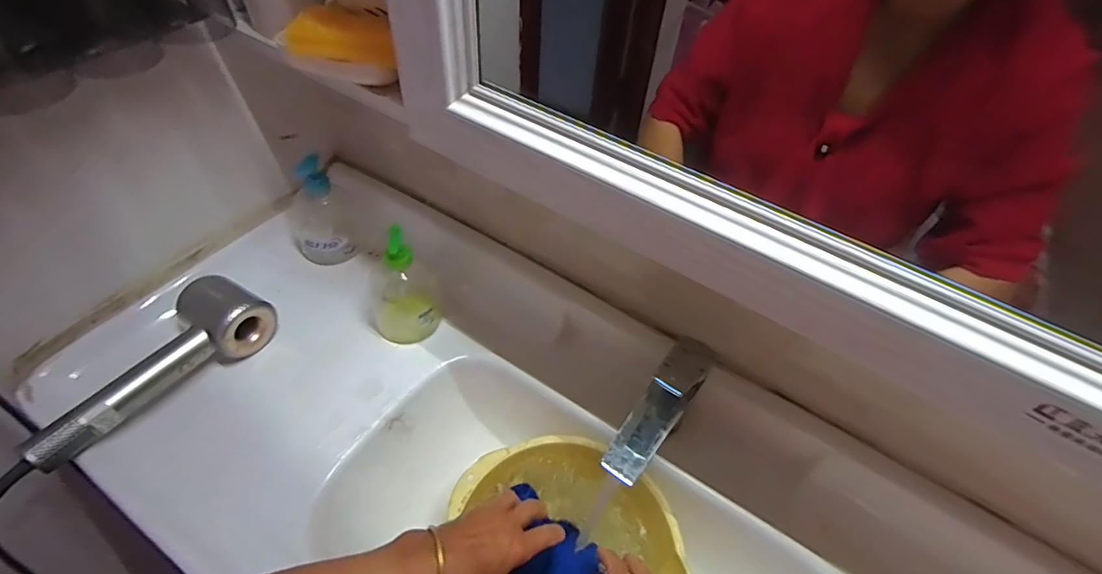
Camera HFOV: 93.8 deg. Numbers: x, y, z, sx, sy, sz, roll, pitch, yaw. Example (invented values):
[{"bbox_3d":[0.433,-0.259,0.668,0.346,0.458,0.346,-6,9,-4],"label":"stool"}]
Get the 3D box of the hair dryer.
[{"bbox_3d":[-0.449,0.095,0.591,0.088,0.078,0.254,27,53,17],"label":"hair dryer"}]

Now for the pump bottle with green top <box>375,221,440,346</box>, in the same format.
[{"bbox_3d":[-0.185,-0.005,0.633,0.085,0.170,0.068,-14,53,-16],"label":"pump bottle with green top"}]

